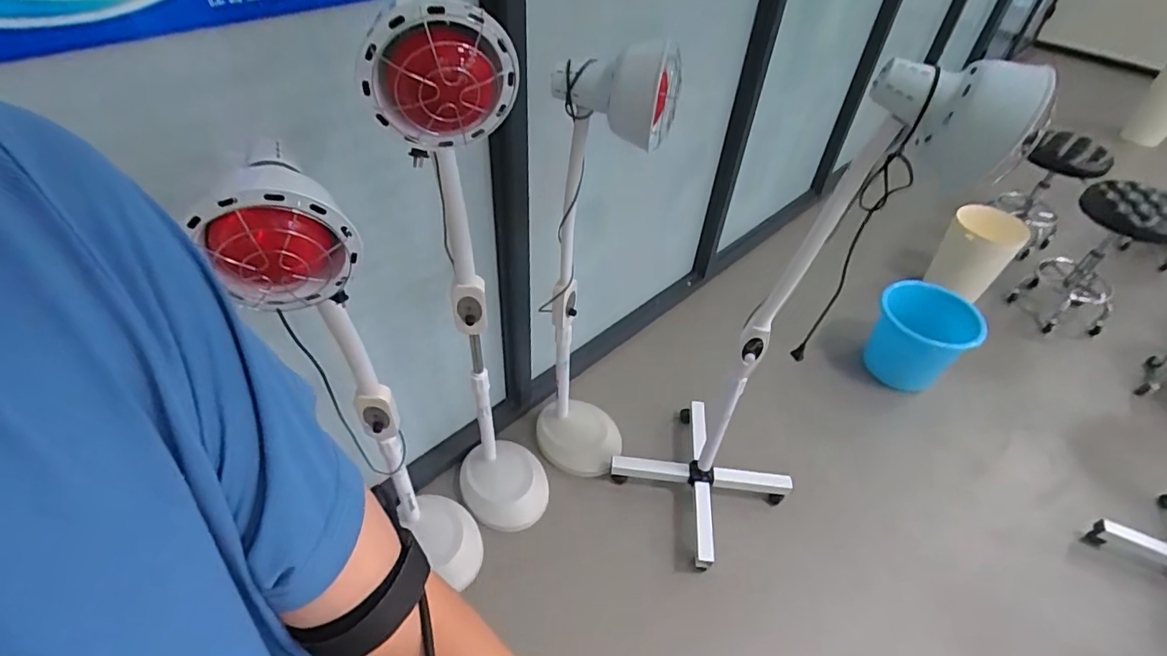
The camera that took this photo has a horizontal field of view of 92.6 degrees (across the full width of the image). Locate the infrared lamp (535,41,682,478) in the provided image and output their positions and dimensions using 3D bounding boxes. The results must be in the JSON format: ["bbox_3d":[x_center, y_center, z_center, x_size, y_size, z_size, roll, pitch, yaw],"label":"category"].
[{"bbox_3d":[0.014,-0.054,1.333,0.238,1.214,0.252,3,45,-1],"label":"infrared lamp"}]

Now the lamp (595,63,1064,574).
[{"bbox_3d":[0.370,0.037,1.252,0.381,1.244,0.419,-24,51,-25],"label":"lamp"}]

